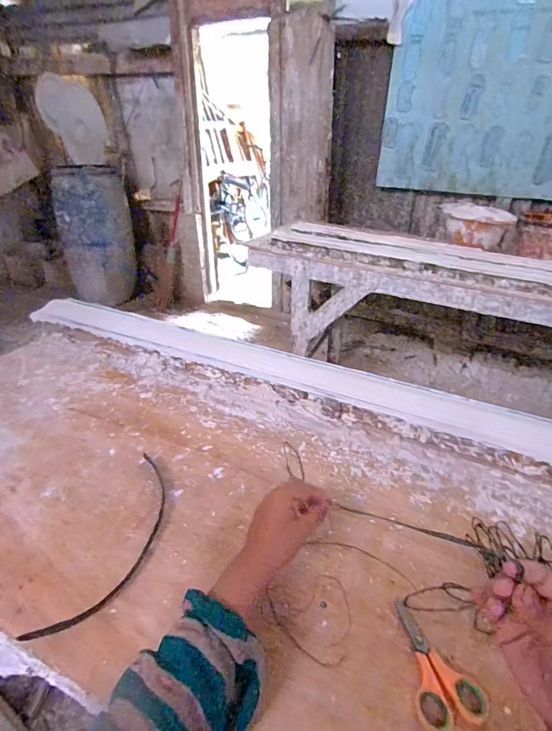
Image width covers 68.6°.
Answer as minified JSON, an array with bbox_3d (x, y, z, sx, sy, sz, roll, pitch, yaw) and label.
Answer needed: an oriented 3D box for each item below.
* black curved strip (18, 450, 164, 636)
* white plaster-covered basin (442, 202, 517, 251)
[{"bbox_3d":[-0.191,0.210,0.510,0.077,0.017,0.268,7,33,9],"label":"black curved strip"},{"bbox_3d":[0.782,-0.549,1.592,0.246,0.130,0.187,14,34,20],"label":"white plaster-covered basin"}]

